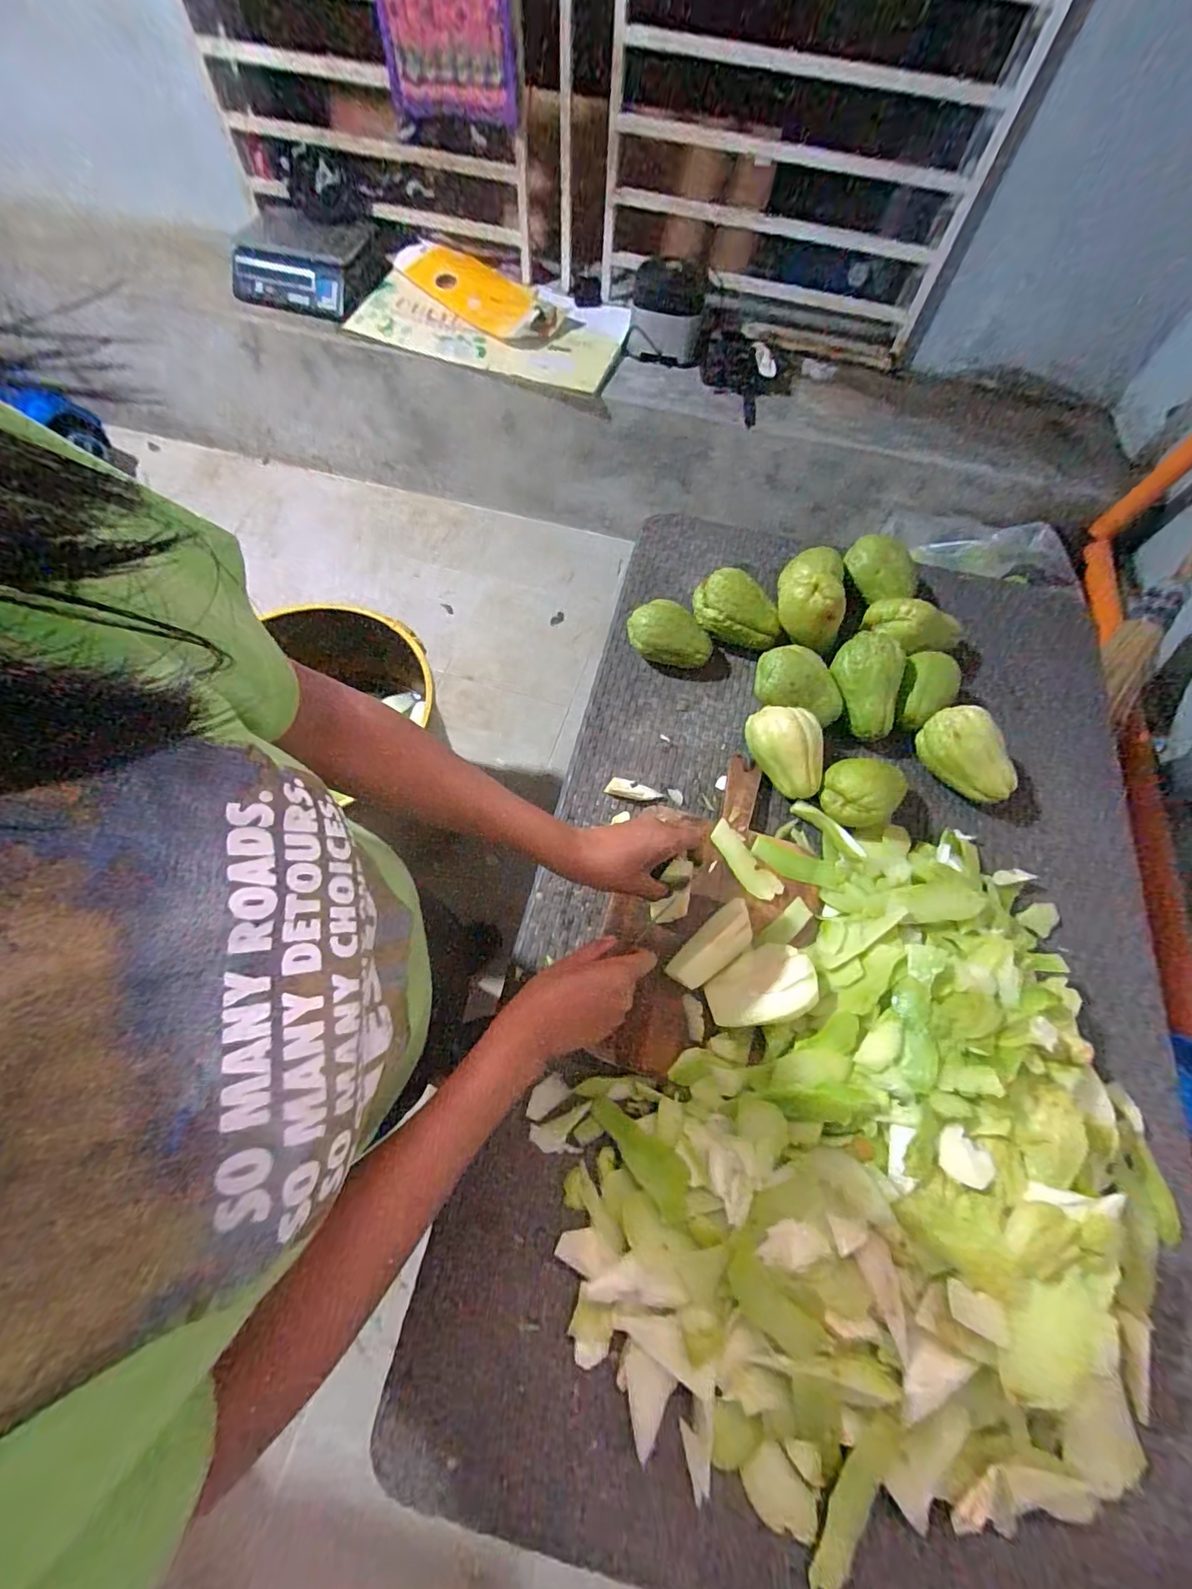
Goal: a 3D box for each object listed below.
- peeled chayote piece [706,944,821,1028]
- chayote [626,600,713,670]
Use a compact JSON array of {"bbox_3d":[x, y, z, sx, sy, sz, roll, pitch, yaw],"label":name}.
[{"bbox_3d":[0.169,0.198,0.535,0.108,0.048,0.068,-18,68,-10],"label":"peeled chayote piece"},{"bbox_3d":[0.107,-0.228,0.743,0.122,0.071,0.071,17,66,5],"label":"chayote"}]

